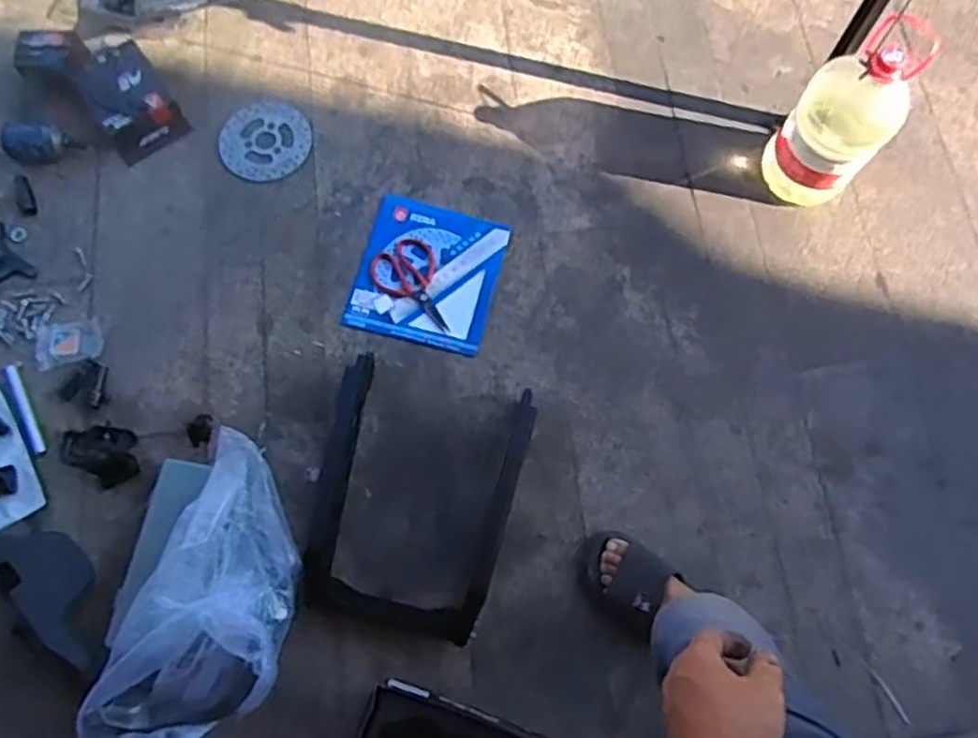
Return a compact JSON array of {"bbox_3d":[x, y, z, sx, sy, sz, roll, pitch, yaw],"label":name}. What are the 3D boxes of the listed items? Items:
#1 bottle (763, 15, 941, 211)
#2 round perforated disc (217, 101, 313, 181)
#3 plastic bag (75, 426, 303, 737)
[{"bbox_3d":[0.582,-0.411,1.250,0.150,0.351,0.160,36,75,10],"label":"bottle"},{"bbox_3d":[-0.419,-0.428,1.418,0.172,0.007,0.159,0,72,0],"label":"round perforated disc"},{"bbox_3d":[-0.410,0.351,1.136,0.243,0.087,0.476,21,73,6],"label":"plastic bag"}]

